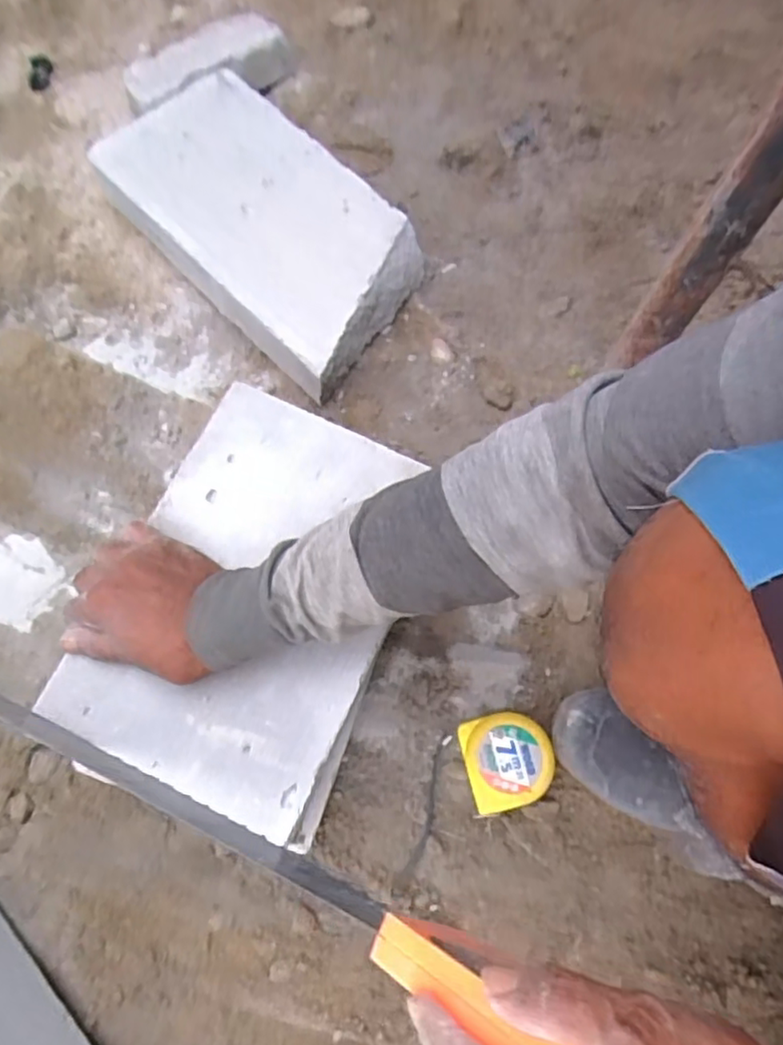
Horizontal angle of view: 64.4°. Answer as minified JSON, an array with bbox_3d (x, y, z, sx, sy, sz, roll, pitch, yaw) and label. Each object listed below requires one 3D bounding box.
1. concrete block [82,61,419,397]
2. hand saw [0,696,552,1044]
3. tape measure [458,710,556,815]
[{"bbox_3d":[-0.136,-0.330,0.698,0.369,0.088,0.201,43,74,14],"label":"concrete block"},{"bbox_3d":[-0.100,0.167,0.340,0.419,0.111,0.018,16,71,25],"label":"hand saw"},{"bbox_3d":[0.098,0.202,0.534,0.071,0.036,0.072,-14,71,-5],"label":"tape measure"}]

